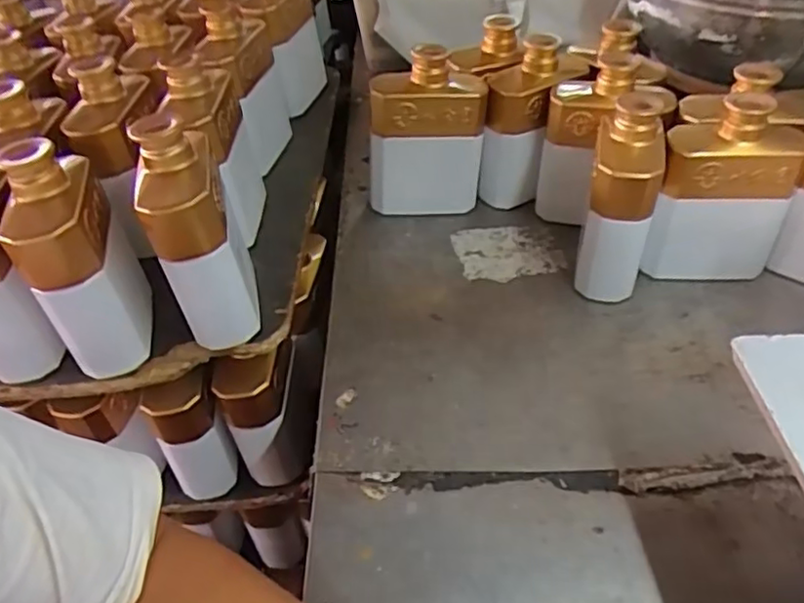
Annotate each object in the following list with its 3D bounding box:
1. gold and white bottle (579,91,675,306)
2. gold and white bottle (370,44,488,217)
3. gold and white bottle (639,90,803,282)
[{"bbox_3d":[0.191,-0.091,0.564,0.055,0.166,0.096,12,42,15],"label":"gold and white bottle"},{"bbox_3d":[0.024,-0.174,0.676,0.118,0.156,0.055,-2,40,0],"label":"gold and white bottle"},{"bbox_3d":[0.273,-0.087,0.552,0.108,0.165,0.043,6,41,9],"label":"gold and white bottle"}]

